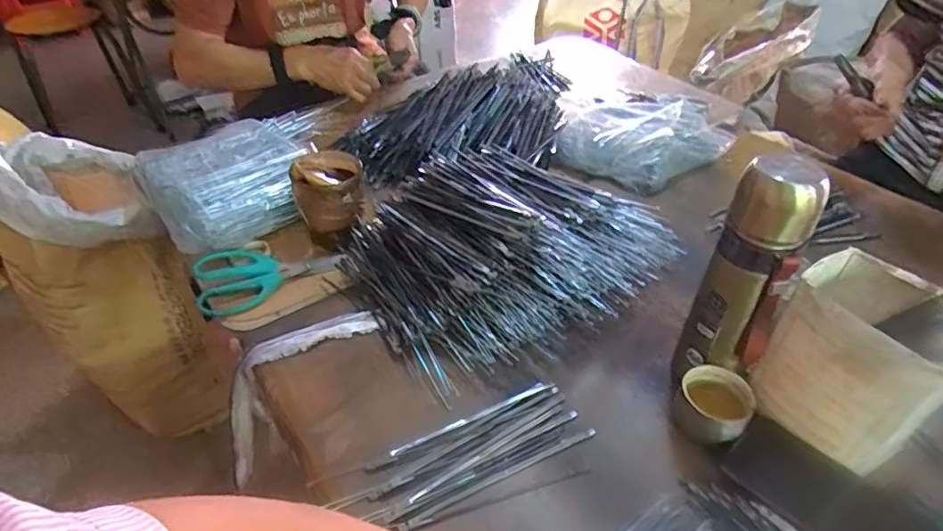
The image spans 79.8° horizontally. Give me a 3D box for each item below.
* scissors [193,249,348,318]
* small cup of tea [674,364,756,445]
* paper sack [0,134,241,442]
[{"bbox_3d":[-0.249,0.000,0.685,0.168,0.014,0.085,-26,65,-27],"label":"scissors"},{"bbox_3d":[0.224,0.129,0.525,0.059,0.044,0.061,0,41,0],"label":"small cup of tea"},{"bbox_3d":[-0.676,0.041,1.073,0.245,0.545,0.337,-31,50,-31],"label":"paper sack"}]

